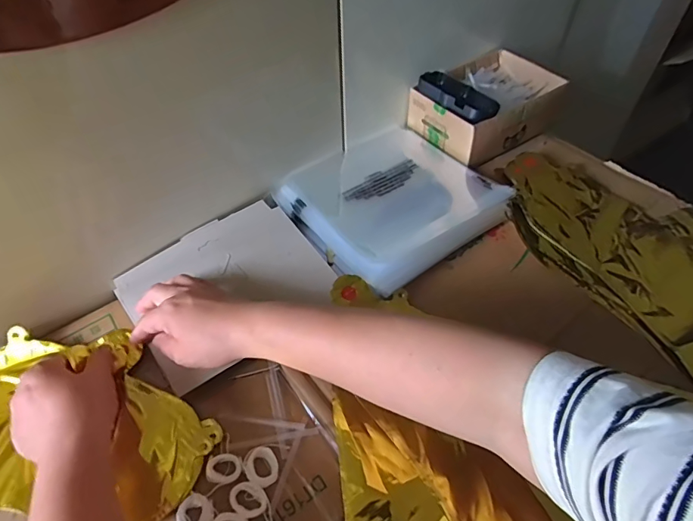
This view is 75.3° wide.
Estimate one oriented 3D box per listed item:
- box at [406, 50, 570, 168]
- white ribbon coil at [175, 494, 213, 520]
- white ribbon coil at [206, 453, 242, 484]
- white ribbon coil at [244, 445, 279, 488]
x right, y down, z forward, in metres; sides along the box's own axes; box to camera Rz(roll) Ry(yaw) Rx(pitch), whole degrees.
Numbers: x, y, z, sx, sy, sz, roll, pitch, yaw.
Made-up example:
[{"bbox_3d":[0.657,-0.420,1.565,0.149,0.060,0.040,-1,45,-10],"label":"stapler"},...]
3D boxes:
[{"bbox_3d":[0.201,-0.221,0.642,0.191,0.076,0.138,-30,56,-20],"label":"box"},{"bbox_3d":[-0.118,0.198,0.349,0.030,0.004,0.027,29,58,22],"label":"white ribbon coil"},{"bbox_3d":[-0.102,0.171,0.371,0.029,0.004,0.024,-9,52,-5],"label":"white ribbon coil"},{"bbox_3d":[-0.071,0.170,0.373,0.026,0.005,0.031,-28,56,-19],"label":"white ribbon coil"}]

